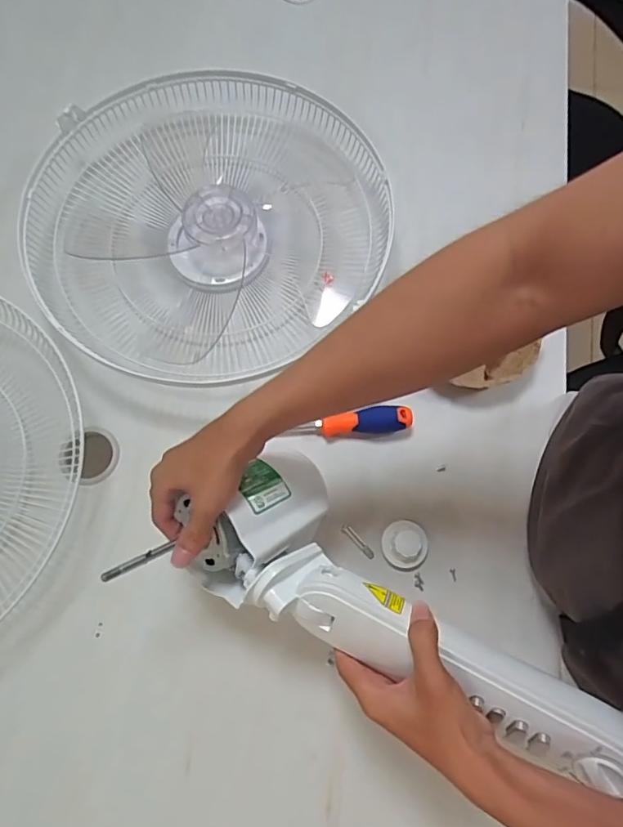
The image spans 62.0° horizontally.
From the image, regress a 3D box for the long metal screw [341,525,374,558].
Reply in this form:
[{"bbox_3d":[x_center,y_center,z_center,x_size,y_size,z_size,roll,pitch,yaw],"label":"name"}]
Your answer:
[{"bbox_3d":[0.053,0.147,0.596,0.048,0.004,0.011,43,77,11],"label":"long metal screw"}]

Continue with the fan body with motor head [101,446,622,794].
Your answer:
[{"bbox_3d":[0.092,0.170,0.433,0.434,0.087,0.148,26,74,15],"label":"fan body with motor head"}]

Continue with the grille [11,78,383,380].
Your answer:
[{"bbox_3d":[-0.126,-0.248,0.672,0.436,0.075,0.398,0,73,-1],"label":"grille"}]

